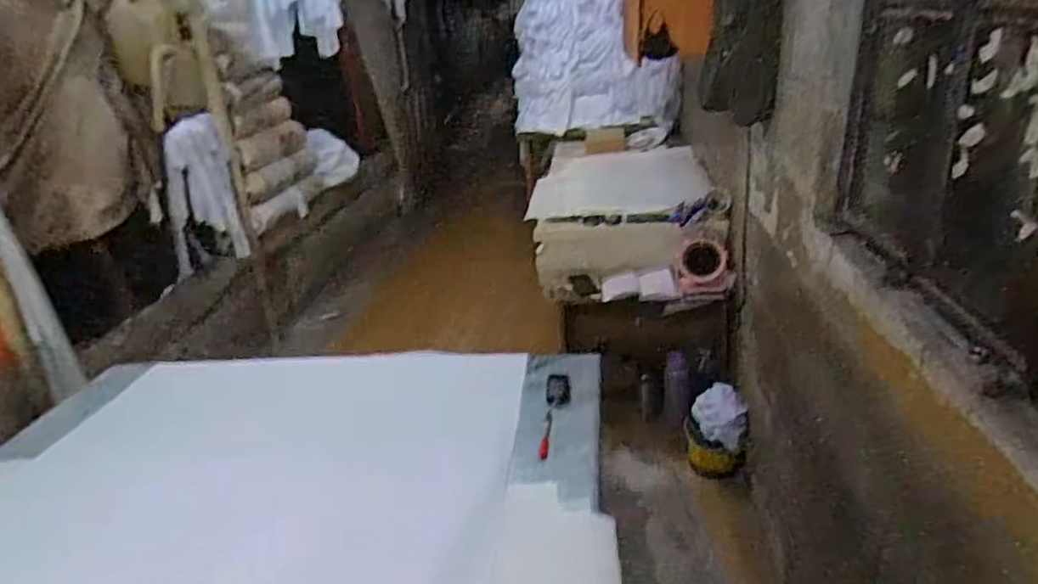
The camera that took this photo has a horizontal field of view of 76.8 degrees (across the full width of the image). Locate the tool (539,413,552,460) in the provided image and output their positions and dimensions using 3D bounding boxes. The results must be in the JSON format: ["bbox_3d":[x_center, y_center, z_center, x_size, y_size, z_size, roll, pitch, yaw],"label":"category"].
[{"bbox_3d":[0.051,0.262,1.203,0.016,0.010,0.129,-1,24,9],"label":"tool"}]

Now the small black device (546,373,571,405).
[{"bbox_3d":[0.080,0.198,1.325,0.047,0.016,0.093,-2,23,6],"label":"small black device"}]

